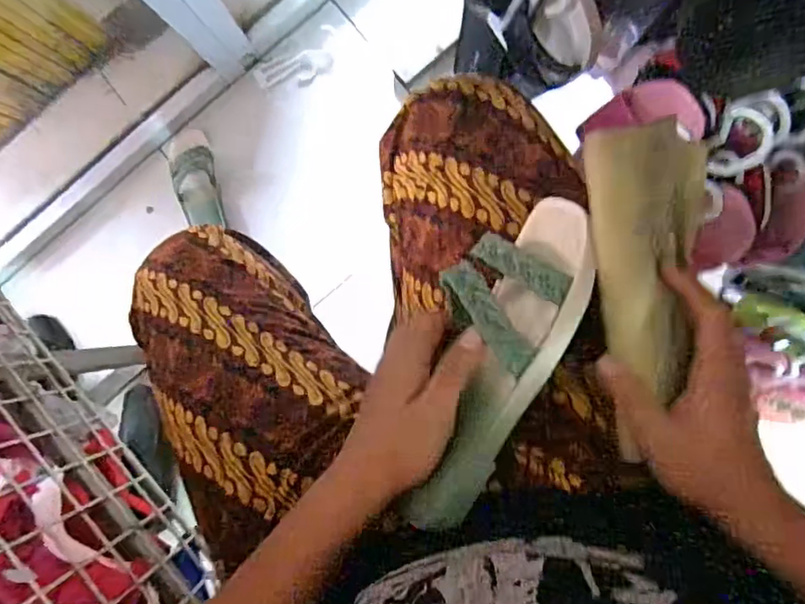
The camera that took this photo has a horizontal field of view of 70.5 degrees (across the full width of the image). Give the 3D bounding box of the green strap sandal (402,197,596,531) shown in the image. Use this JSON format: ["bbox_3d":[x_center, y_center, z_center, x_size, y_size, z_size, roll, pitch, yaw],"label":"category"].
[{"bbox_3d":[0.055,0.033,0.350,0.079,0.042,0.210,20,84,5],"label":"green strap sandal"}]

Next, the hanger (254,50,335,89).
[{"bbox_3d":[-0.195,-0.418,1.034,0.141,0.009,0.055,-20,88,5],"label":"hanger"}]

